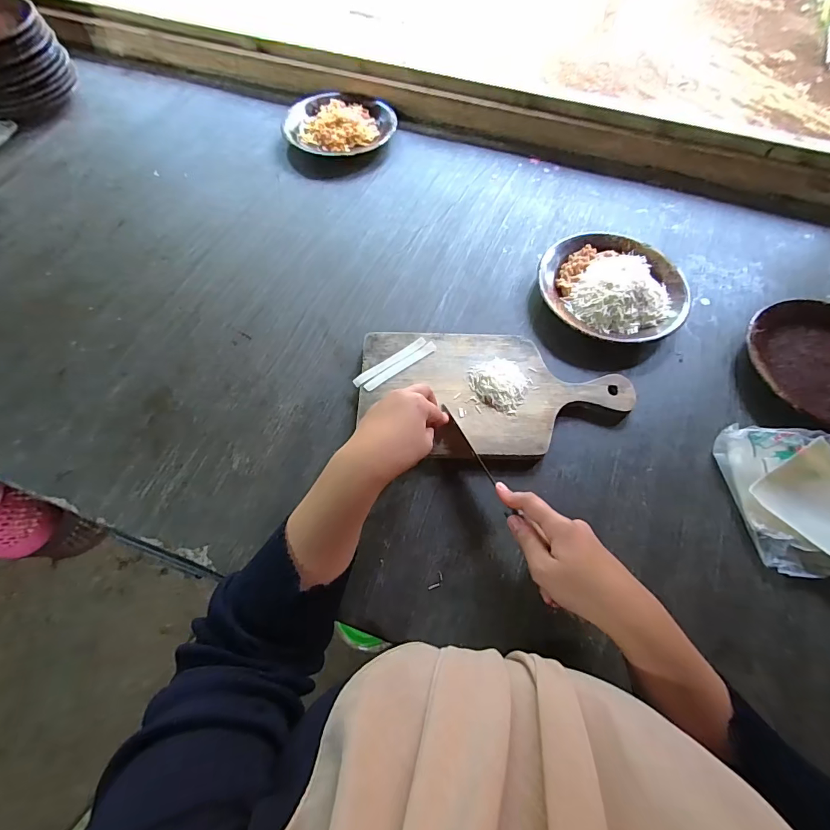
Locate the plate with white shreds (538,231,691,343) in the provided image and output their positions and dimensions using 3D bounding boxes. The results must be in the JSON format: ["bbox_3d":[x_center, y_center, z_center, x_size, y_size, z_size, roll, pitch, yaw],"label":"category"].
[{"bbox_3d":[0.261,-0.172,0.562,0.182,0.046,0.180,1,62,-1],"label":"plate with white shreds"}]

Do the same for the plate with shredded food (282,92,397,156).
[{"bbox_3d":[-0.129,-0.507,0.739,0.185,0.036,0.157,-3,62,-3],"label":"plate with shredded food"}]

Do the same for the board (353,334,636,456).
[{"bbox_3d":[0.091,-0.028,0.490,0.307,0.013,0.154,1,62,-1],"label":"board"}]

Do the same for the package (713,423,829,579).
[{"bbox_3d":[0.399,0.084,0.435,0.122,0.042,0.147,0,62,-2],"label":"package"}]

